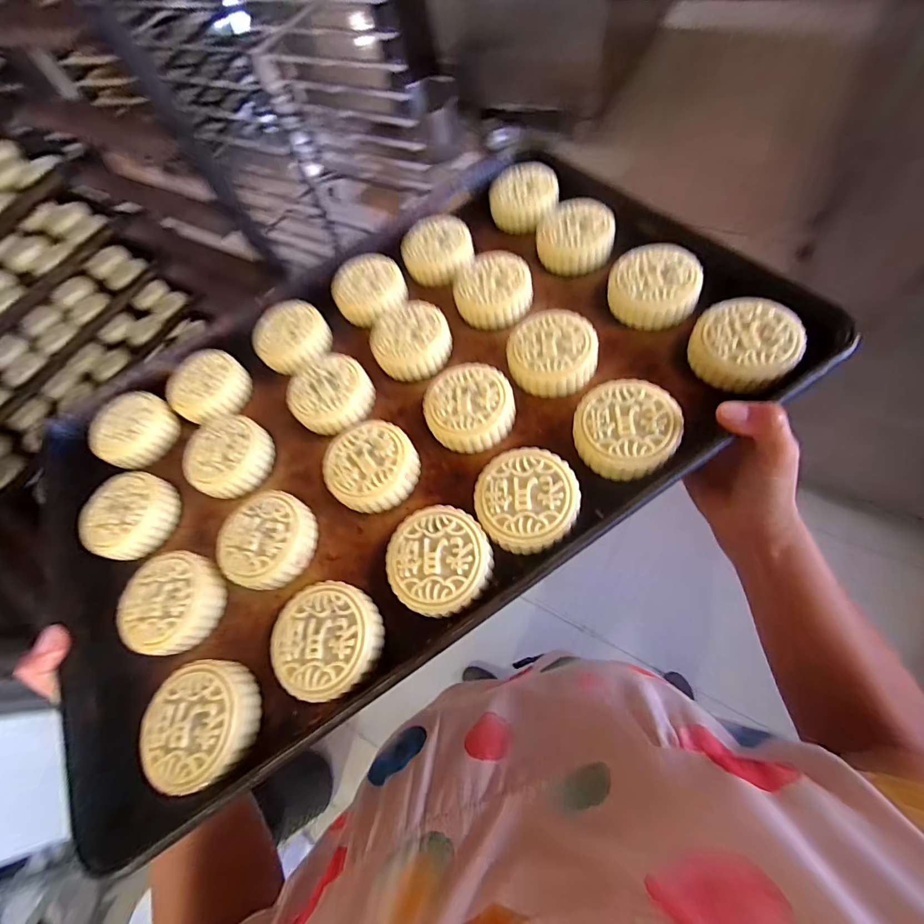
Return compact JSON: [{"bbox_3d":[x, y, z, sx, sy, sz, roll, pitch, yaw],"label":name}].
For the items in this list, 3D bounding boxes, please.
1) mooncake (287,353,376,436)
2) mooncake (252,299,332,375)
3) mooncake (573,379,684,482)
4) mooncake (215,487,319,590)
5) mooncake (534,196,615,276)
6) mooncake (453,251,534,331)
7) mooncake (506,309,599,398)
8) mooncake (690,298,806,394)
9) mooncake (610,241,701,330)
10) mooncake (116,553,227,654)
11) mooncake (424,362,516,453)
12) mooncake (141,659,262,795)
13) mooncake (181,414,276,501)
[{"bbox_3d":[-0.116,-0.057,0.384,0.071,0.037,0.069,-30,65,-13],"label":"mooncake"},{"bbox_3d":[-0.172,-0.127,0.426,0.079,0.023,0.069,36,69,19],"label":"mooncake"},{"bbox_3d":[0.117,-0.025,0.304,0.067,0.026,0.070,2,62,3],"label":"mooncake"},{"bbox_3d":[-0.150,0.060,0.331,0.071,0.032,0.069,-1,62,2],"label":"mooncake"},{"bbox_3d":[0.111,-0.222,0.413,0.072,0.034,0.075,-1,62,2],"label":"mooncake"},{"bbox_3d":[0.030,-0.161,0.400,0.069,0.029,0.068,-1,62,2],"label":"mooncake"},{"bbox_3d":[0.074,-0.092,0.352,0.067,0.028,0.072,-1,62,2],"label":"mooncake"},{"bbox_3d":[0.209,-0.088,0.317,0.068,0.030,0.067,-1,62,2],"label":"mooncake"},{"bbox_3d":[0.163,-0.151,0.363,0.070,0.031,0.069,15,64,9],"label":"mooncake"},{"bbox_3d":[-0.218,0.104,0.319,0.068,0.026,0.067,-1,62,2],"label":"mooncake"},{"bbox_3d":[0.006,-0.047,0.344,0.068,0.027,0.072,-1,62,2],"label":"mooncake"},{"bbox_3d":[-0.168,0.169,0.278,0.068,0.032,0.068,5,63,5],"label":"mooncake"},{"bbox_3d":[-0.207,-0.006,0.376,0.076,0.028,0.069,25,66,14],"label":"mooncake"}]

